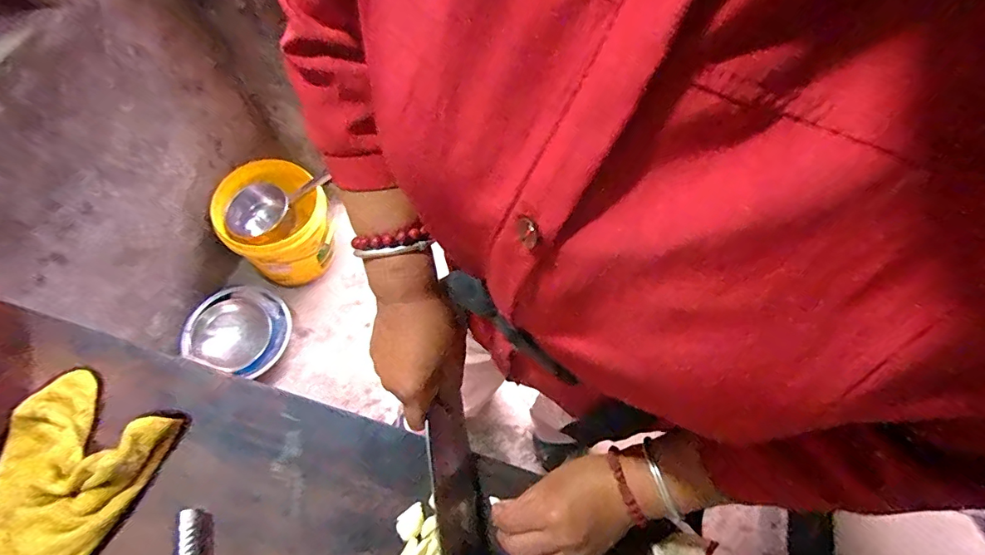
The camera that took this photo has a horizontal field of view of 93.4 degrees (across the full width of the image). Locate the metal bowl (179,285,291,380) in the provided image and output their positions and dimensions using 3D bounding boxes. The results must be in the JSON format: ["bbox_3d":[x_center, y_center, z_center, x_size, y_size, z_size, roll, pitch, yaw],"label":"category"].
[{"bbox_3d":[-0.656,0.136,1.223,0.227,0.097,0.227,1,64,-2],"label":"metal bowl"}]

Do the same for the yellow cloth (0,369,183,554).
[{"bbox_3d":[-0.403,0.181,0.421,0.142,0.033,0.165,23,66,8],"label":"yellow cloth"}]

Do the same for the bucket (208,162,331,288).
[{"bbox_3d":[-0.581,-0.146,1.276,0.254,0.253,0.262,1,64,-2],"label":"bucket"}]

